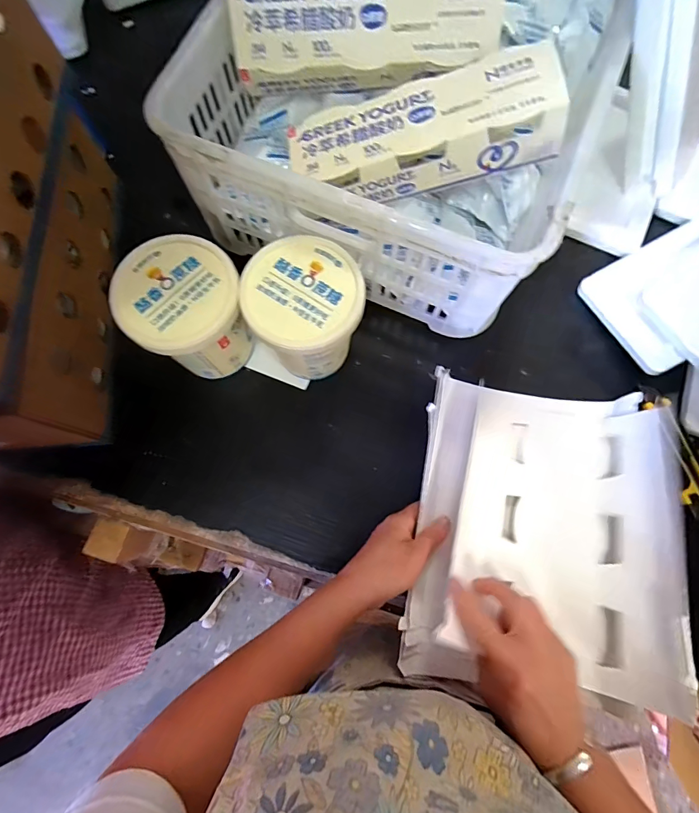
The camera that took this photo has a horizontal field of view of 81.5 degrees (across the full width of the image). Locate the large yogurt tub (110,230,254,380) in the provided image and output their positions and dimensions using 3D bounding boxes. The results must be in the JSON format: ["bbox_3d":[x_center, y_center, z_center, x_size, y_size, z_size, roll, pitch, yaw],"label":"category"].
[{"bbox_3d":[-0.167,-0.098,0.438,0.110,0.127,0.111,0,75,-2],"label":"large yogurt tub"}]

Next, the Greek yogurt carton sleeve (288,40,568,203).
[{"bbox_3d":[0.075,-0.285,0.434,0.268,0.066,0.089,-5,75,11],"label":"Greek yogurt carton sleeve"}]

